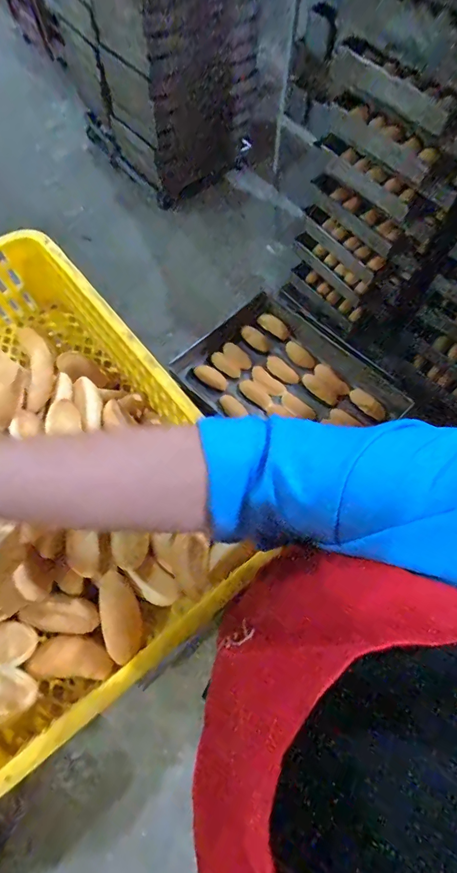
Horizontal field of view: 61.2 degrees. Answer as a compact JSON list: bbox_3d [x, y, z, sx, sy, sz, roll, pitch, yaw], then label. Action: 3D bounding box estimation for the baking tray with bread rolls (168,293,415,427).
[{"bbox_3d":[0.143,-0.136,1.000,0.402,0.061,0.511,-40,72,-16],"label":"baking tray with bread rolls"}]

